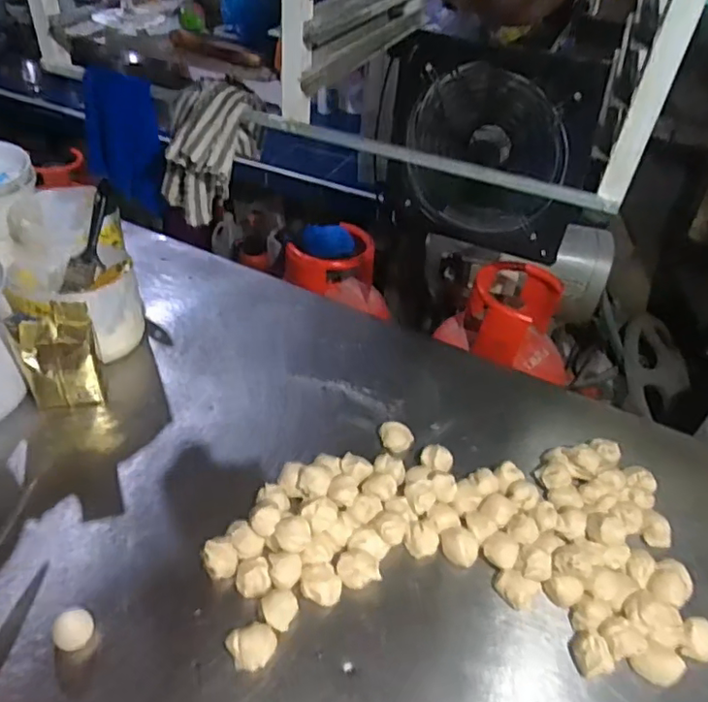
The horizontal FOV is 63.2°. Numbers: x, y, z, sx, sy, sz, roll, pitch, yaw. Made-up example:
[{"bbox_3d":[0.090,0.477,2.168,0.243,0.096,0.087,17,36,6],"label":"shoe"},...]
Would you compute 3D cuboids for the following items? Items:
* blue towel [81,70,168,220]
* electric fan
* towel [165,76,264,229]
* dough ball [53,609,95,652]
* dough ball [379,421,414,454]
[{"bbox_3d":[-0.318,-0.289,0.791,0.114,0.176,0.028,20,44,16],"label":"blue towel"},{"bbox_3d":[0.256,-0.350,1.042,0.381,0.349,0.104,20,43,15],"label":"electric fan"},{"bbox_3d":[-0.183,-0.252,0.739,0.129,0.156,0.102,-3,43,-10],"label":"towel"},{"bbox_3d":[-0.304,0.304,0.626,0.039,0.028,0.036,4,43,-4],"label":"dough ball"},{"bbox_3d":[0.066,0.127,0.854,0.047,0.026,0.044,4,43,-4],"label":"dough ball"}]

